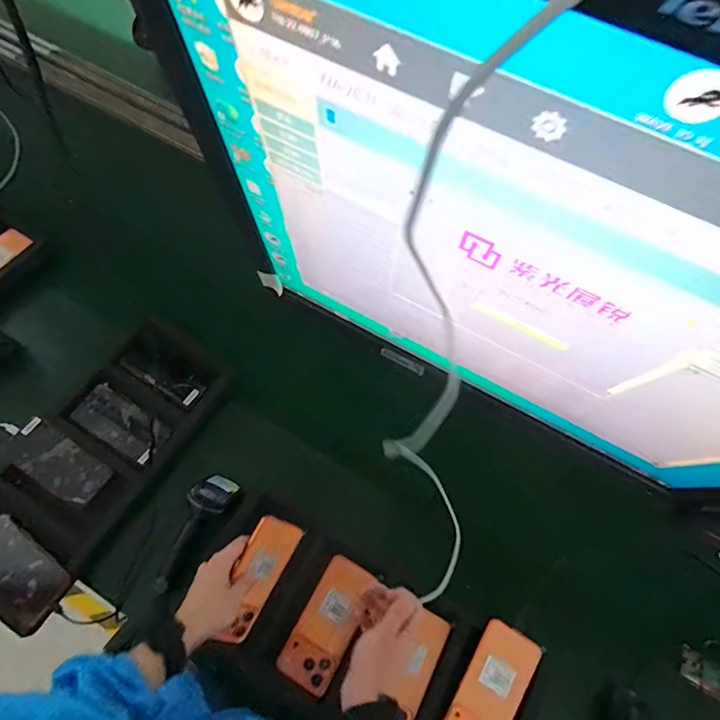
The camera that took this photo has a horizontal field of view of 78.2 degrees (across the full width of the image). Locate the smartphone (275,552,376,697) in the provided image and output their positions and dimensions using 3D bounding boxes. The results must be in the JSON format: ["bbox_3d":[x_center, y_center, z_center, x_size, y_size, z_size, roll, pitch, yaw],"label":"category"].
[{"bbox_3d":[-0.043,0.368,0.622,0.076,0.008,0.164,29,66,11],"label":"smartphone"}]

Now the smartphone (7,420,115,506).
[{"bbox_3d":[-0.488,0.172,0.724,0.153,0.012,0.074,33,72,1],"label":"smartphone"}]

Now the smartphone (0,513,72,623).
[{"bbox_3d":[-0.504,0.304,0.650,0.159,0.013,0.069,33,67,10],"label":"smartphone"}]

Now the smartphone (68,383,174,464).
[{"bbox_3d":[-0.410,0.110,0.765,0.159,0.006,0.076,31,66,4],"label":"smartphone"}]

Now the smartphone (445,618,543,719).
[{"bbox_3d":[0.175,0.442,0.586,0.077,0.010,0.165,32,67,10],"label":"smartphone"}]

